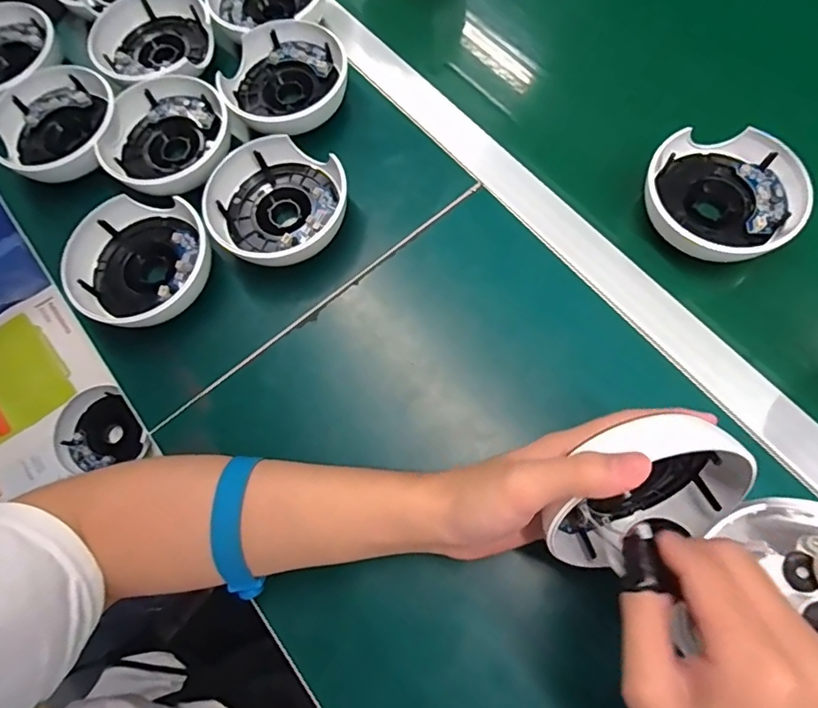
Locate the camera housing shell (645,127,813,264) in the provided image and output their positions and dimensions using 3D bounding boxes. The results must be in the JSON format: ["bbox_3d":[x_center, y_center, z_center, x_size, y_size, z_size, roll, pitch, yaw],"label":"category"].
[{"bbox_3d":[0.250,-0.127,0.421,0.112,0.038,0.111,17,79,5],"label":"camera housing shell"}]

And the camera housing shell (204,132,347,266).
[{"bbox_3d":[-0.114,-0.128,0.446,0.120,0.042,0.110,0,78,1],"label":"camera housing shell"}]

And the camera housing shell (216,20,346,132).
[{"bbox_3d":[-0.117,-0.259,0.491,0.115,0.030,0.114,0,78,1],"label":"camera housing shell"}]

